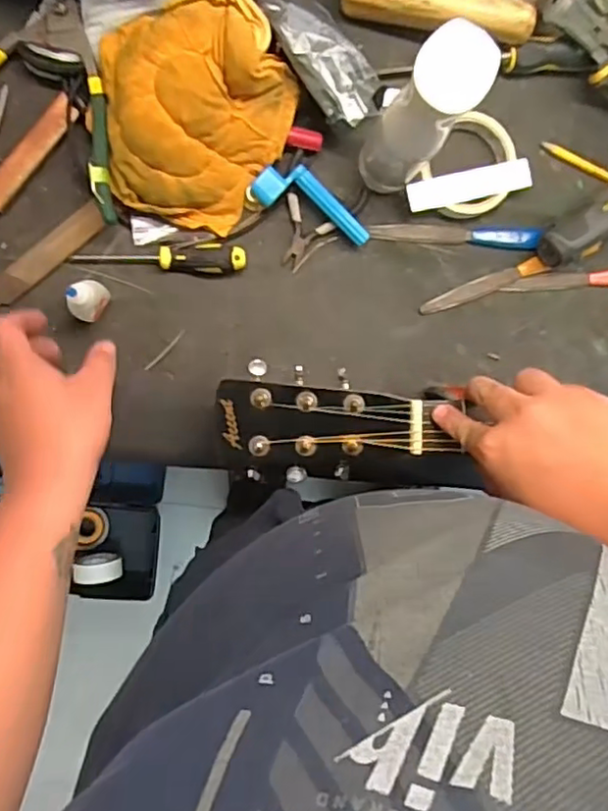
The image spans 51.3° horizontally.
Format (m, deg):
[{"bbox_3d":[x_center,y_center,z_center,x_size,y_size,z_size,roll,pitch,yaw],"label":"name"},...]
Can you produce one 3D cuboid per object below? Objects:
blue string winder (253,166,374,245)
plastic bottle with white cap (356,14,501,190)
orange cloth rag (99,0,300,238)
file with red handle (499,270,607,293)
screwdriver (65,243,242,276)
[{"bbox_3d":[0.011,-0.183,0.570,0.111,0.025,0.040,21,89,-8],"label":"blue string winder"},{"bbox_3d":[0.088,-0.223,0.498,0.050,0.186,0.052,0,92,-8],"label":"plastic bottle with white cap"},{"bbox_3d":[-0.094,-0.246,0.530,0.154,0.073,0.167,21,89,-8],"label":"orange cloth rag"},{"bbox_3d":[0.279,-0.122,0.620,0.169,0.006,0.020,-6,93,-7],"label":"file with red handle"},{"bbox_3d":[-0.127,-0.130,0.557,0.149,0.023,0.026,1,92,-8],"label":"screwdriver"}]

